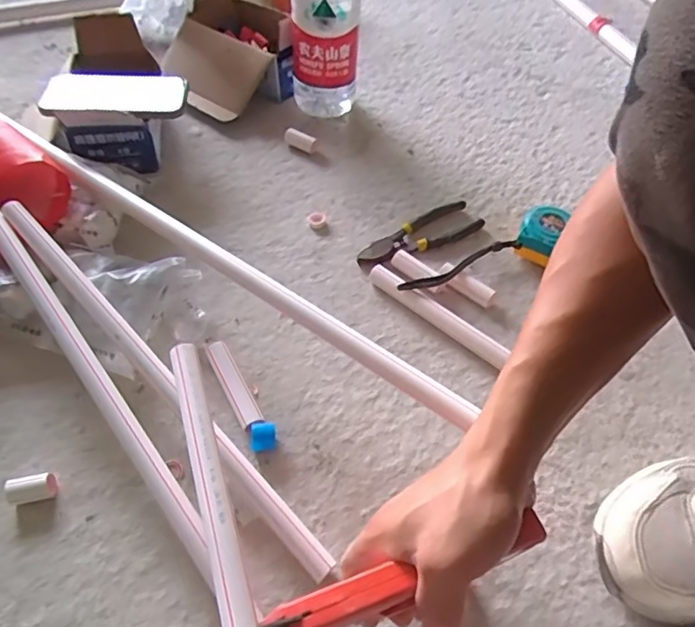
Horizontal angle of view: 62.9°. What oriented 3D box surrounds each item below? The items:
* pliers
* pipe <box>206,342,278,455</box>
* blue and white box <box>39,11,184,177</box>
[{"bbox_3d":[0.084,-0.088,0.649,0.166,0.014,0.051,-29,58,-22],"label":"pliers"},{"bbox_3d":[-0.097,0.072,0.515,0.023,0.022,0.119,-23,56,-18],"label":"pipe"},{"bbox_3d":[-0.295,-0.312,0.762,0.158,0.092,0.296,-7,53,-7],"label":"blue and white box"}]

